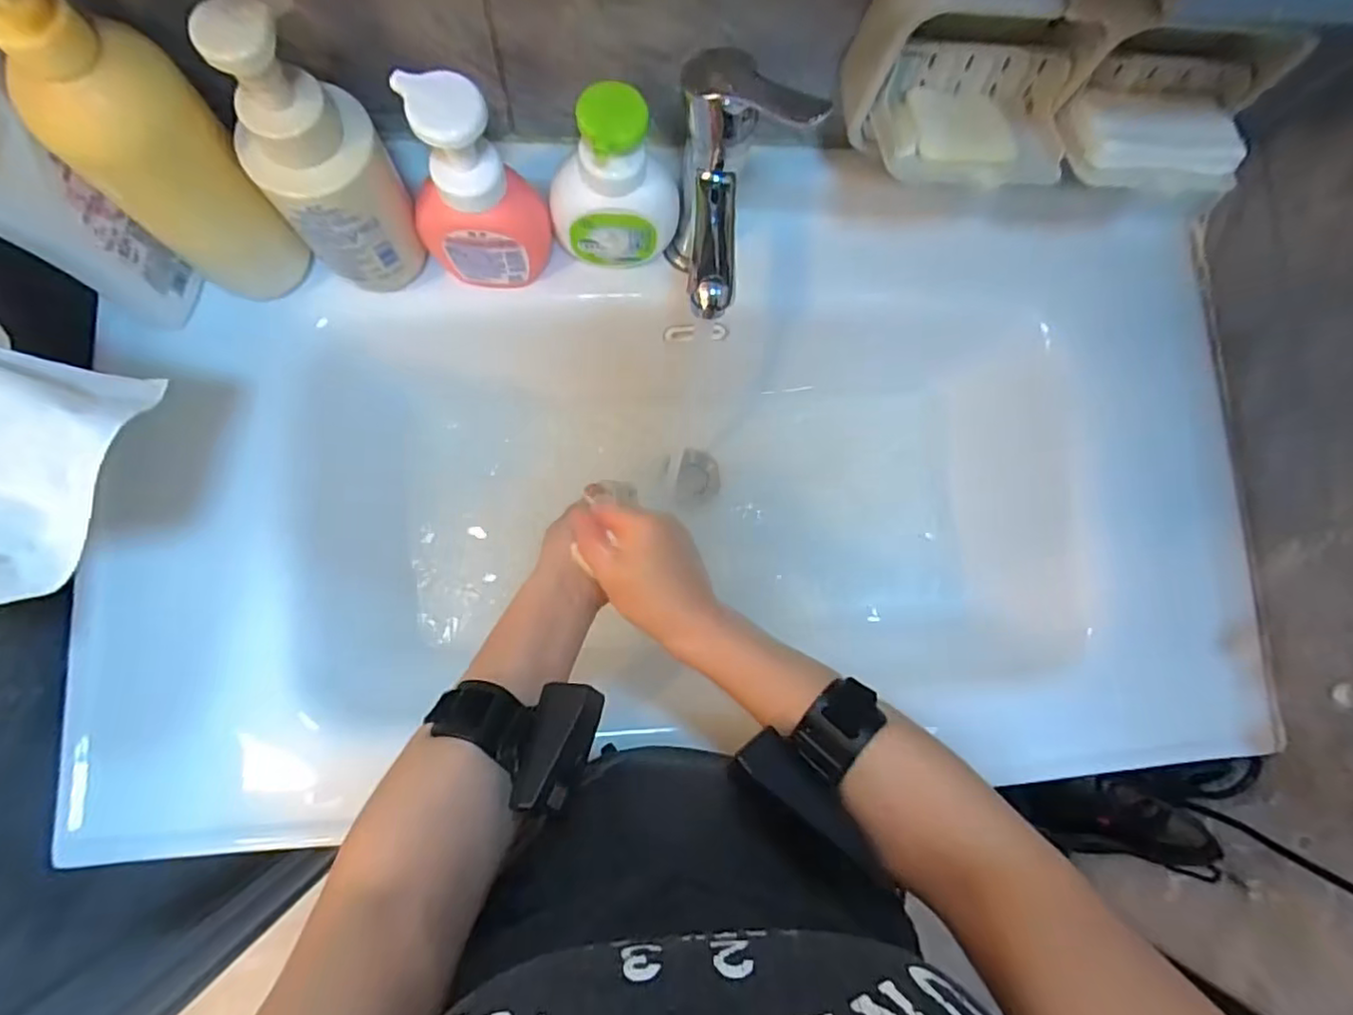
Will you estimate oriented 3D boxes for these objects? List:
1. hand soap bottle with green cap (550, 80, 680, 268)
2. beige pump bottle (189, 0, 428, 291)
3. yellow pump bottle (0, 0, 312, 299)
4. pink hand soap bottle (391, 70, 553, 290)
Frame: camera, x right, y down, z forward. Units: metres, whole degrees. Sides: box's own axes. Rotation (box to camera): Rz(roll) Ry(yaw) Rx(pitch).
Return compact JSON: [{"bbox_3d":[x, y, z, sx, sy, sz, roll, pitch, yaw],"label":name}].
[{"bbox_3d":[-0.042,-0.223,0.437,0.088,0.117,0.052,-2,82,-6],"label":"hand soap bottle with green cap"},{"bbox_3d":[-0.213,-0.204,0.388,0.071,0.182,0.058,-37,87,-9],"label":"beige pump bottle"},{"bbox_3d":[-0.288,-0.195,0.350,0.071,0.215,0.069,1,82,-6],"label":"yellow pump bottle"},{"bbox_3d":[-0.131,-0.206,0.417,0.082,0.148,0.051,-7,83,-7],"label":"pink hand soap bottle"}]

